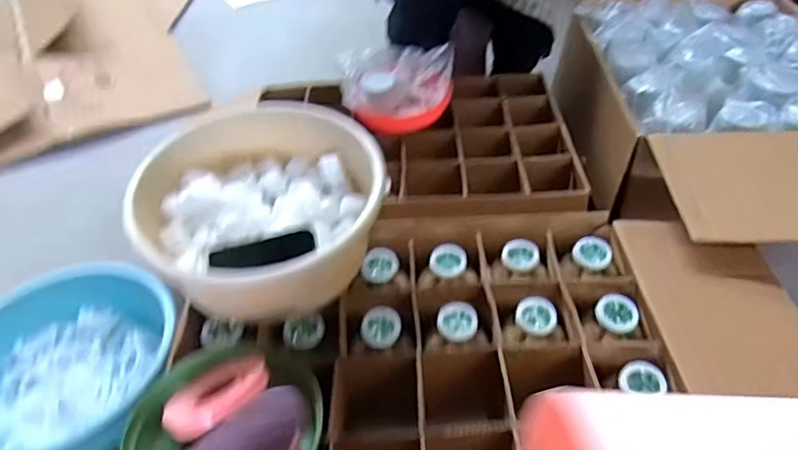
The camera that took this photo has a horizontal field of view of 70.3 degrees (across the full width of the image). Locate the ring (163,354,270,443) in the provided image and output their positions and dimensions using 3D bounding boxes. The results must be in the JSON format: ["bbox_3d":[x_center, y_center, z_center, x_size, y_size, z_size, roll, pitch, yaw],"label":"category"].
[{"bbox_3d":[-0.220,0.217,0.701,0.130,0.044,0.082,-29,48,-26],"label":"ring"}]

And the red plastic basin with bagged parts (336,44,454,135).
[{"bbox_3d":[-0.005,-0.320,1.259,0.239,0.131,0.222,-2,42,2],"label":"red plastic basin with bagged parts"}]

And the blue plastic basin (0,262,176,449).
[{"bbox_3d":[-0.568,0.229,0.966,0.335,0.099,0.366,-2,42,2],"label":"blue plastic basin"}]

